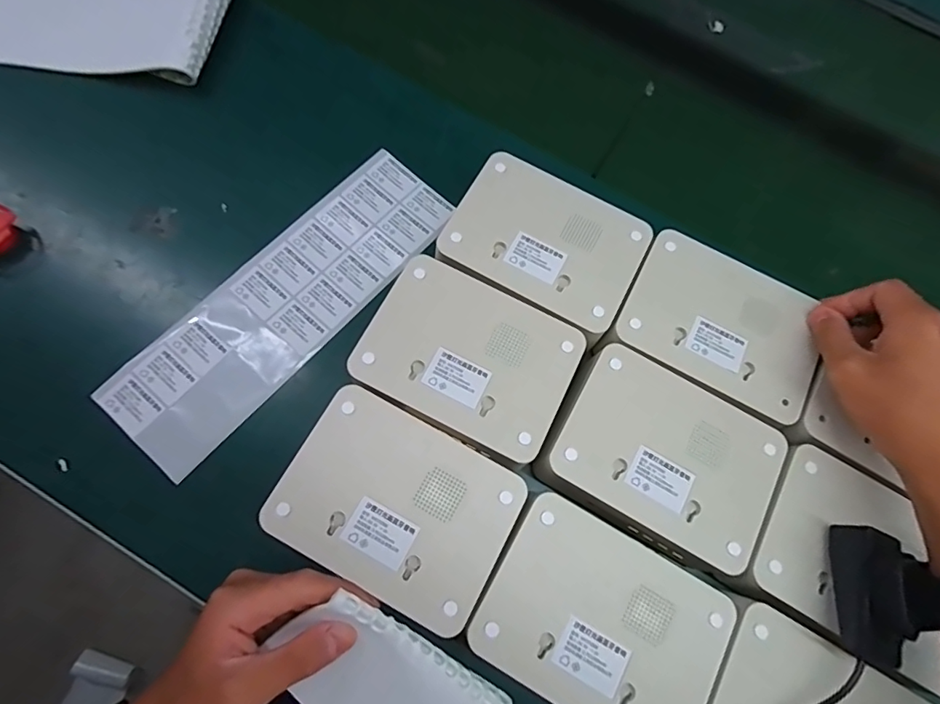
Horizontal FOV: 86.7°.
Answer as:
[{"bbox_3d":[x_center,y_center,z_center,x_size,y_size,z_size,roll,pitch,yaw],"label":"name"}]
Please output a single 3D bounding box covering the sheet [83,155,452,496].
[{"bbox_3d":[-0.143,-0.044,0.401,0.094,0.005,0.301,41,74,7],"label":"sheet"}]

